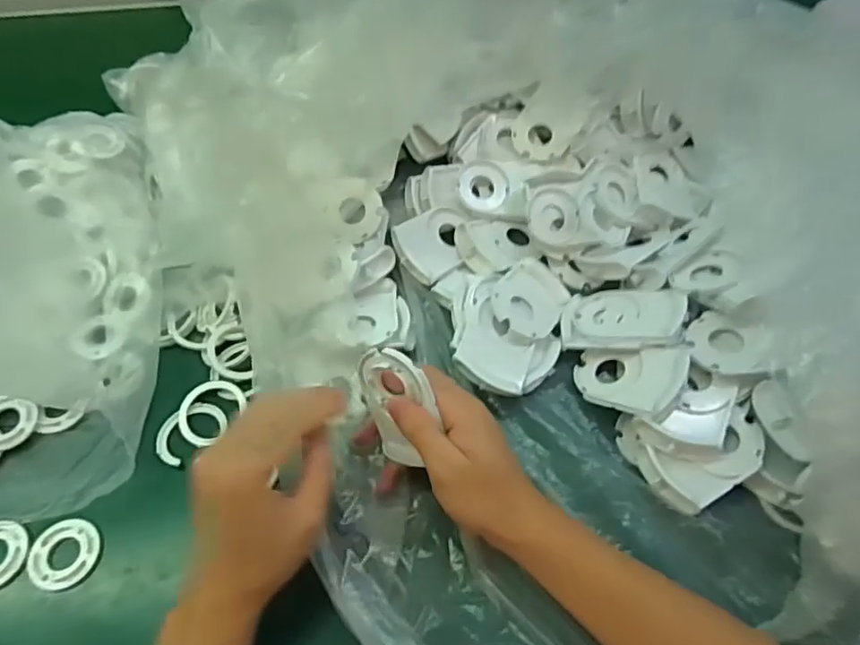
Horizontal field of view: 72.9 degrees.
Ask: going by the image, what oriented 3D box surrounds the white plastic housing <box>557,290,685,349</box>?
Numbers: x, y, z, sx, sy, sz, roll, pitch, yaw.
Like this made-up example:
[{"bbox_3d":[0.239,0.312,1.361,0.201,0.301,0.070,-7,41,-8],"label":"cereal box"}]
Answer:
[{"bbox_3d":[0.153,-0.006,0.459,0.090,0.014,0.060,-6,44,33],"label":"white plastic housing"}]

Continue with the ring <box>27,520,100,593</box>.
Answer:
[{"bbox_3d":[-0.245,0.155,0.389,0.043,0.007,0.045,0,56,0],"label":"ring"}]

